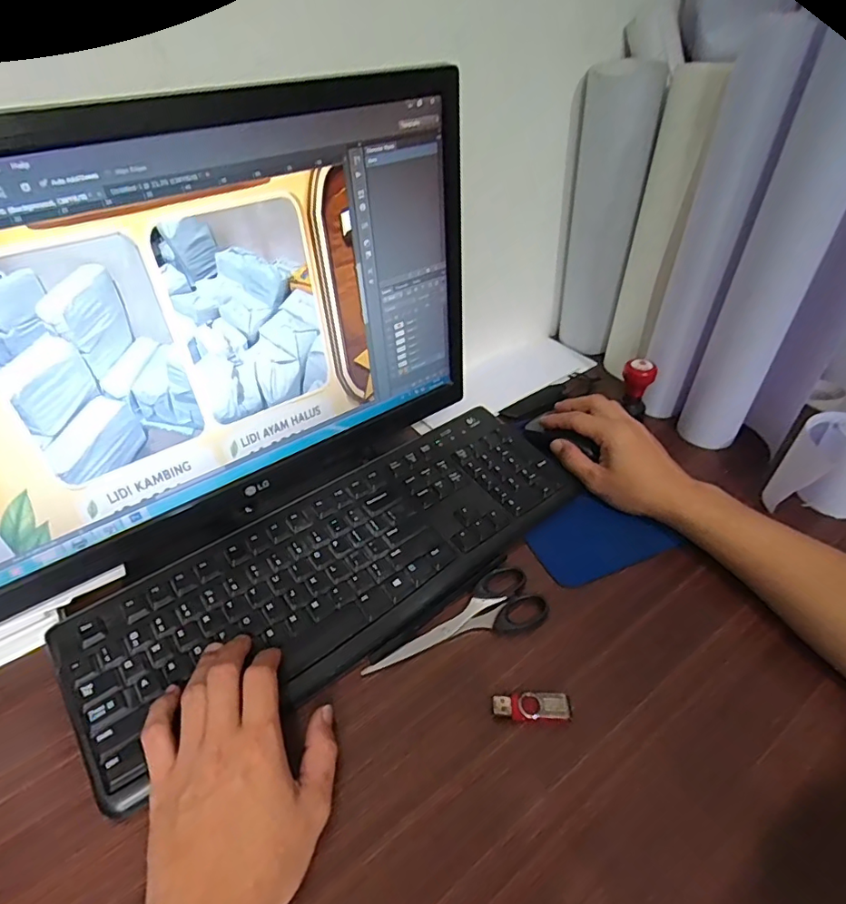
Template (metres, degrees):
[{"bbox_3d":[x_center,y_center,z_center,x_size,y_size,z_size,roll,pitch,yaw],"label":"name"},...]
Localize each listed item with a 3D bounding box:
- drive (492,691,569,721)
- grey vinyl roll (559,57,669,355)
[{"bbox_3d":[0.076,0.178,0.369,0.051,0.009,0.017,-1,41,-1],"label":"drive"},{"bbox_3d":[0.213,-0.271,0.637,0.093,0.311,0.074,13,46,8],"label":"grey vinyl roll"}]

